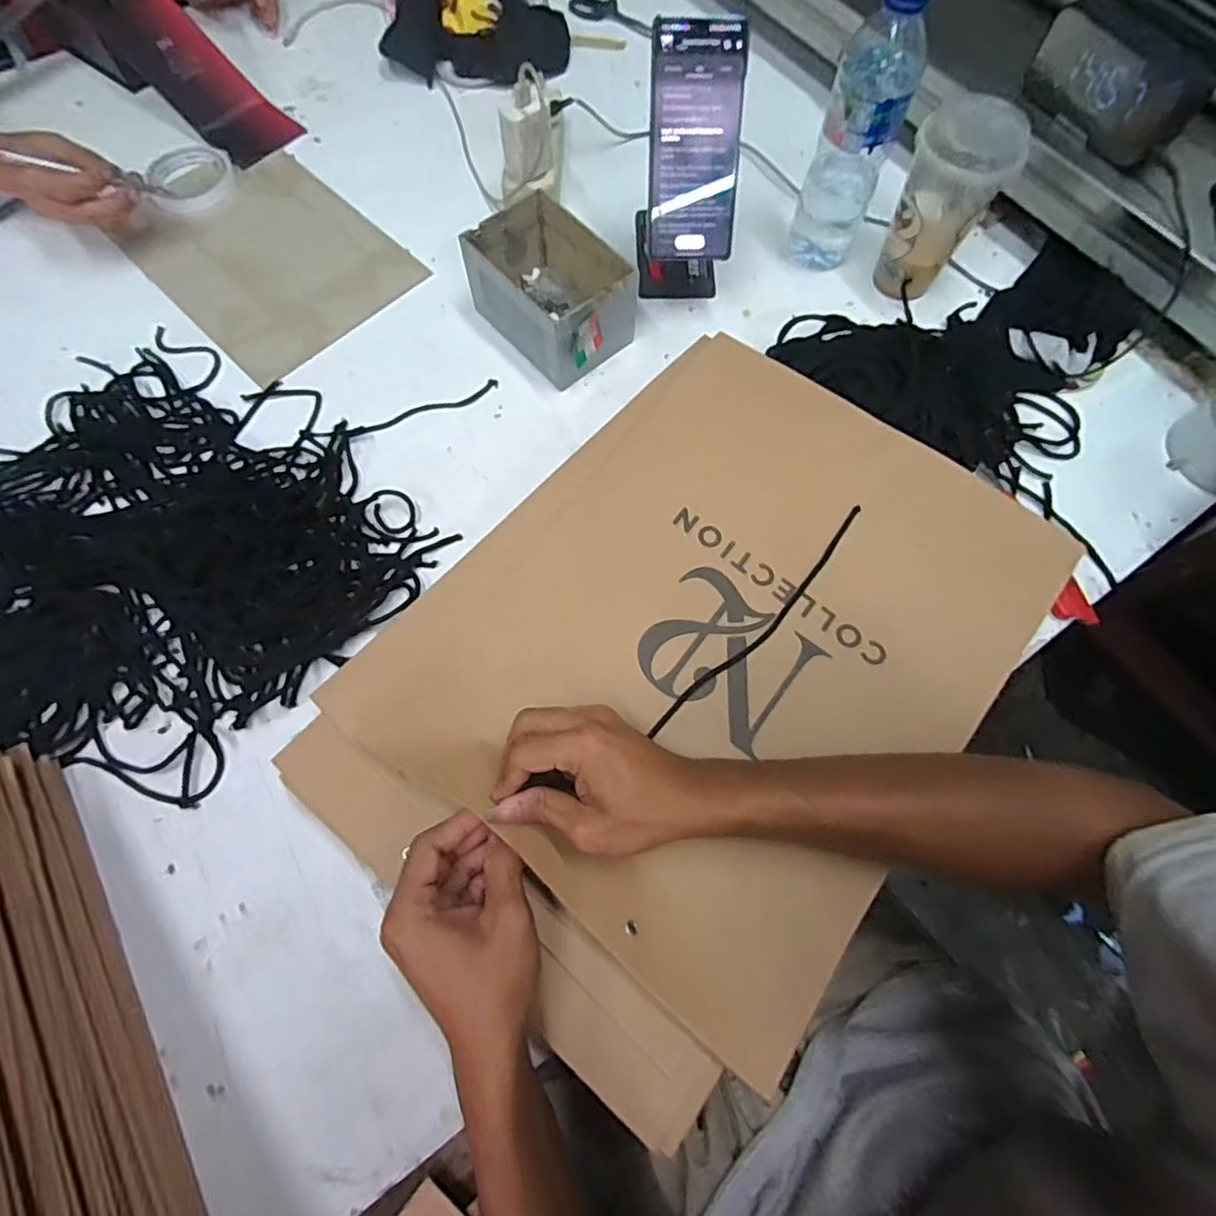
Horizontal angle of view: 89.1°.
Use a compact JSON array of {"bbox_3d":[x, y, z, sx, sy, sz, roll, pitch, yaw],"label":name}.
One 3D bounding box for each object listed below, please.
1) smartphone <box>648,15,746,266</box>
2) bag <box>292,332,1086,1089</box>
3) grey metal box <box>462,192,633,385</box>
[{"bbox_3d":[0.073,-0.385,0.516,0.074,0.163,0.011,-3,33,-1],"label":"smartphone"},{"bbox_3d":[0.082,0.014,0.446,0.366,0.035,0.419,37,78,10],"label":"bag"},{"bbox_3d":[-0.053,-0.296,0.579,0.102,0.076,0.152,-42,75,-14],"label":"grey metal box"}]

